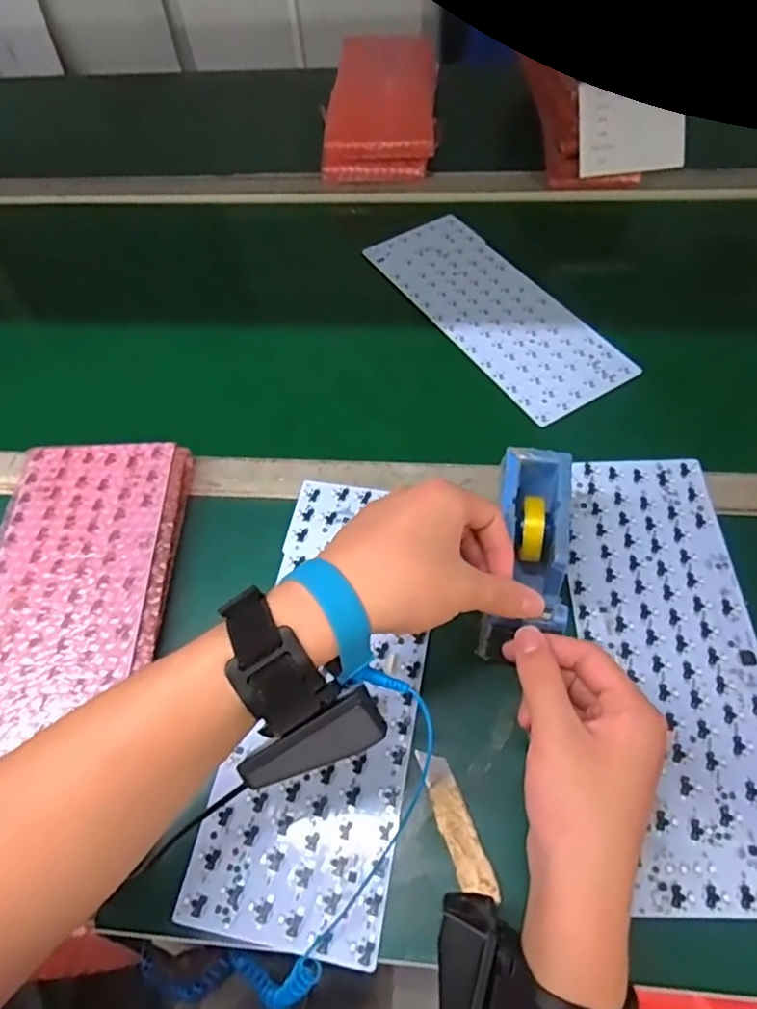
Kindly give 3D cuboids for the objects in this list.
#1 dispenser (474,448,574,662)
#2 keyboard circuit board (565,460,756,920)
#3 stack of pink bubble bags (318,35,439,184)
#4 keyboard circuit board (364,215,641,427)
[{"bbox_3d":[0.101,0.037,0.424,0.051,0.075,0.135,8,58,10],"label":"dispenser"},{"bbox_3d":[0.205,0.099,0.425,0.121,0.004,0.309,-3,58,3],"label":"keyboard circuit board"},{"bbox_3d":[0.007,-0.518,0.806,0.141,0.073,0.247,2,58,6],"label":"stack of pink bubble bags"},{"bbox_3d":[0.116,-0.205,0.632,0.117,0.010,0.307,-29,60,-13],"label":"keyboard circuit board"}]

